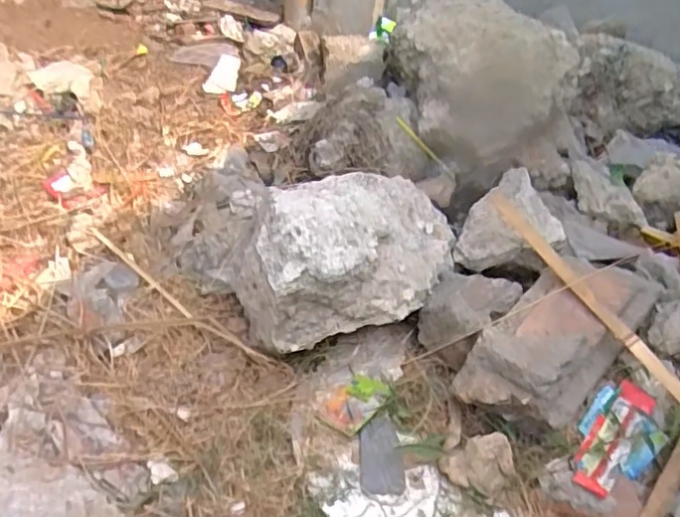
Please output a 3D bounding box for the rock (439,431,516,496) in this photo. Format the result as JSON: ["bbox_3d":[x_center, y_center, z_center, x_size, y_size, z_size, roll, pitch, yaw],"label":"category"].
[{"bbox_3d":[0.190,0.283,0.808,0.093,0.046,0.070,-16,48,-20],"label":"rock"}]

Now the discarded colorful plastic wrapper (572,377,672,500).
[{"bbox_3d":[0.387,0.260,0.844,0.105,0.032,0.206,36,51,26],"label":"discarded colorful plastic wrapper"}]

